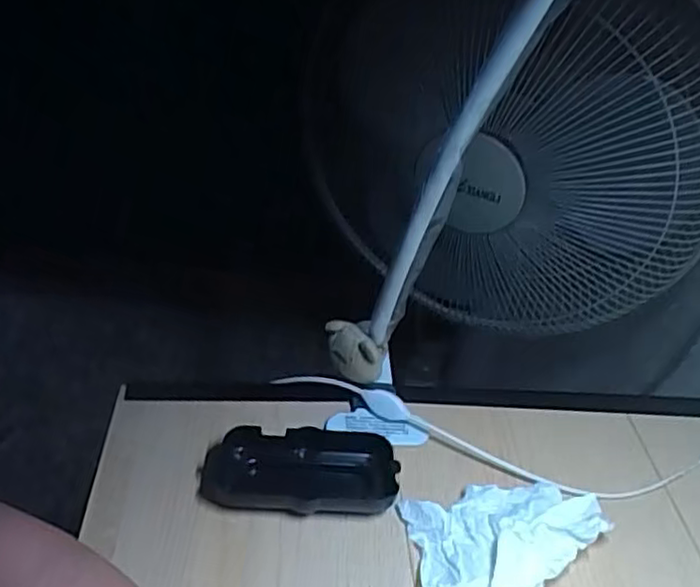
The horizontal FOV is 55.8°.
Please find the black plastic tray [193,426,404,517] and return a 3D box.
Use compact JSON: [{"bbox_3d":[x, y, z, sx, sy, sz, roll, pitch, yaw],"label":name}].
[{"bbox_3d":[-0.032,0.115,0.425,0.121,0.031,0.051,7,37,-1],"label":"black plastic tray"}]

